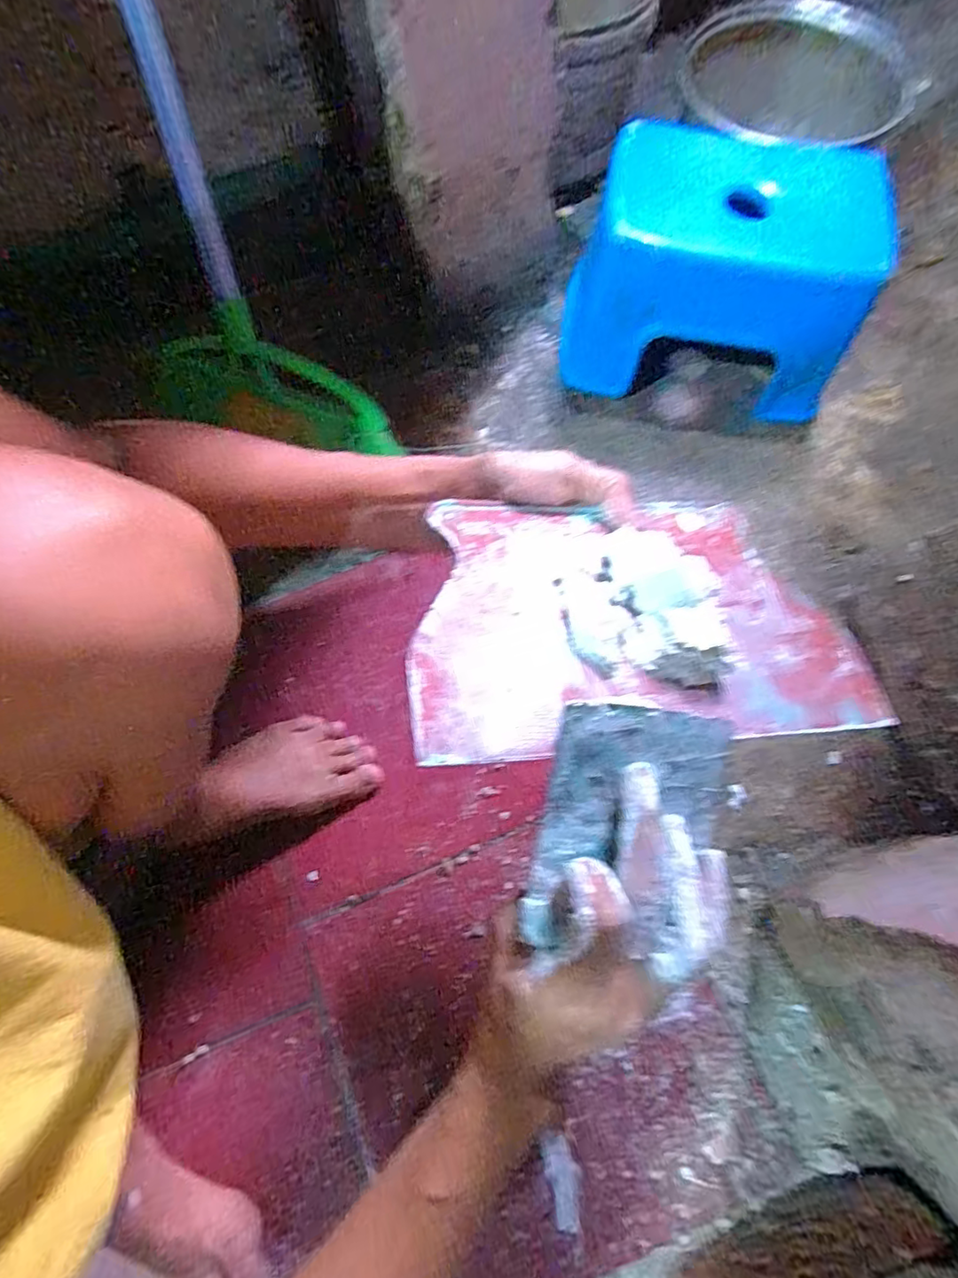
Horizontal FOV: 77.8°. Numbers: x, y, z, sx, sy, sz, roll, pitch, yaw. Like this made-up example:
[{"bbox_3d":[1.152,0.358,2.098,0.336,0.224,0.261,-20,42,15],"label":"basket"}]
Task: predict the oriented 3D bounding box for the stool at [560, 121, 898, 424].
[{"bbox_3d":[0.234,-0.357,0.604,0.268,0.179,0.169,7,73,7],"label":"stool"}]

